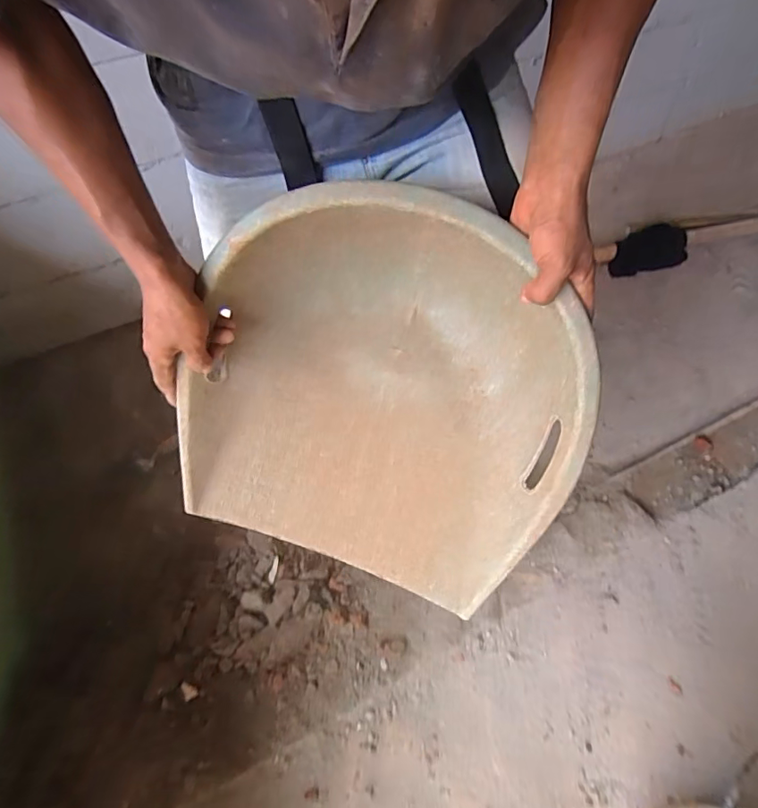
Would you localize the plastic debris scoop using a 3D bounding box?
[{"bbox_3d":[-0.002,-0.004,0.534,0.407,0.168,0.393,16,94,7],"label":"plastic debris scoop"}]

